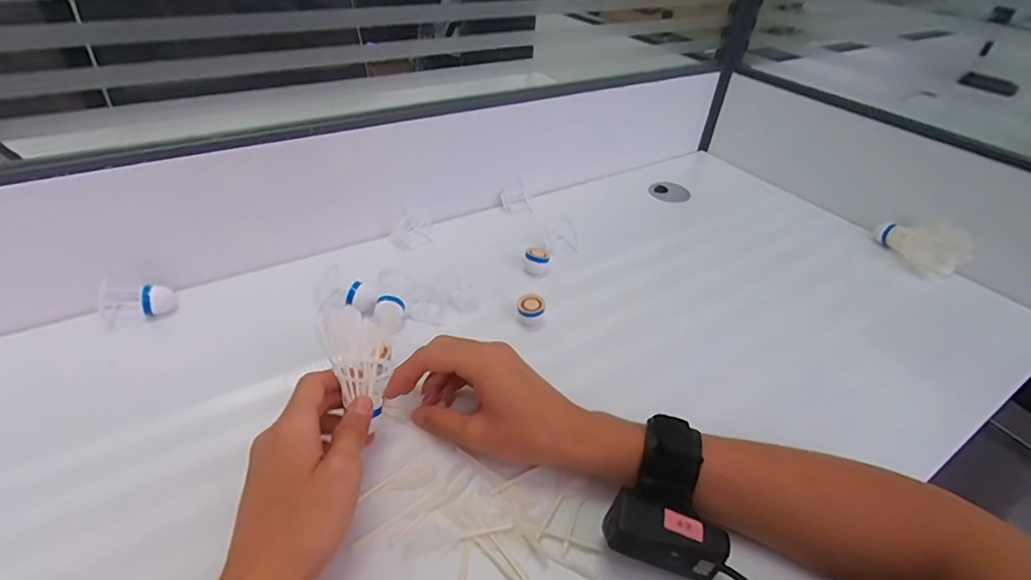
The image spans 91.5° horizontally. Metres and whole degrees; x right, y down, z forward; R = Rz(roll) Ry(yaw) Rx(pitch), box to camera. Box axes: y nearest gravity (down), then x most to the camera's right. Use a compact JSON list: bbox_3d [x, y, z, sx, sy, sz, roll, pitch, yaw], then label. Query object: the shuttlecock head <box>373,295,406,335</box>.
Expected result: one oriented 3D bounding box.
[{"bbox_3d":[-0.118,0.022,0.468,0.027,0.020,0.028,1,40,-3],"label":"shuttlecock head"}]

